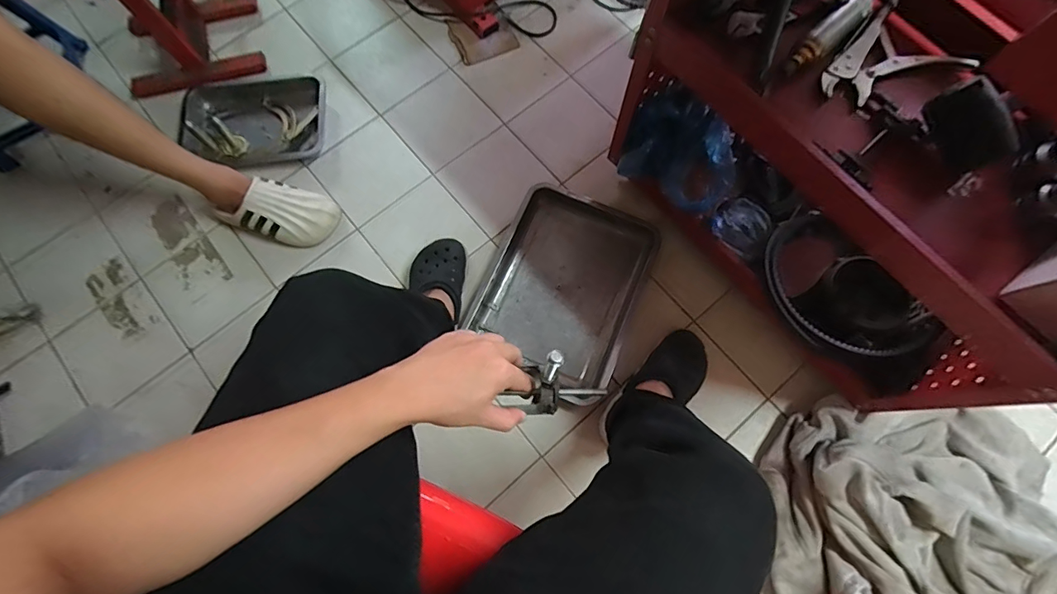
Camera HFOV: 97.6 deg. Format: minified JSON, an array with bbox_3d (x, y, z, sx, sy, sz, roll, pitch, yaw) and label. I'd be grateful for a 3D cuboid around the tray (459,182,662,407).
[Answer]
[{"bbox_3d":[0.075,-0.021,0.934,0.301,0.044,0.391,25,77,6],"label":"tray"}]

